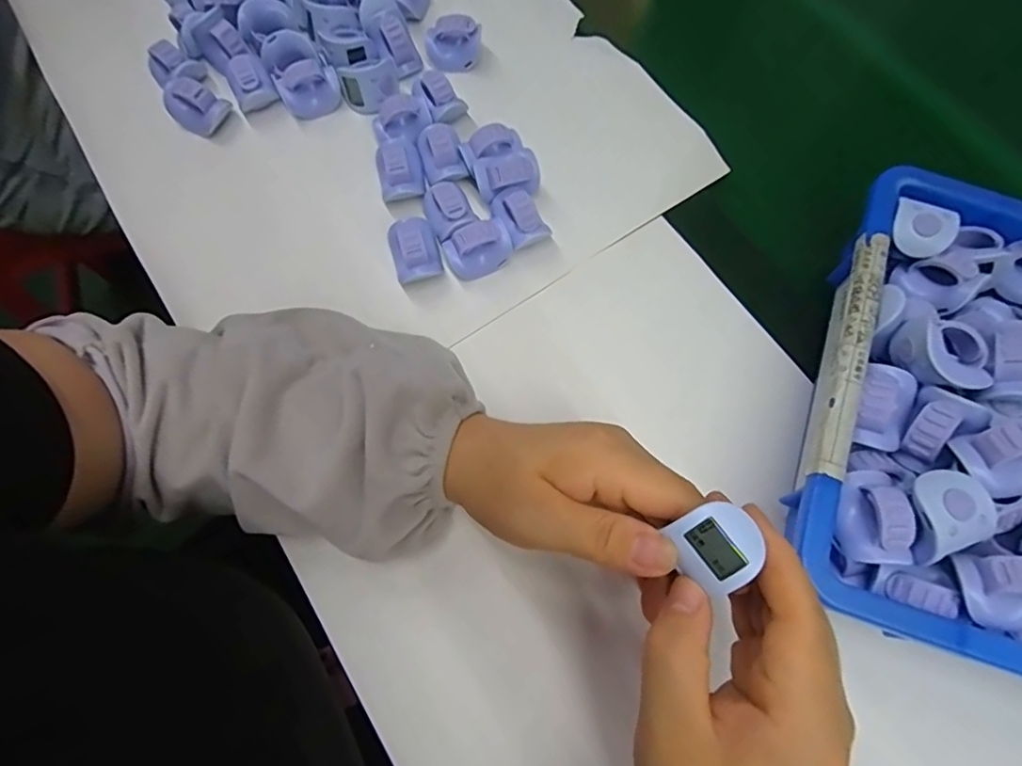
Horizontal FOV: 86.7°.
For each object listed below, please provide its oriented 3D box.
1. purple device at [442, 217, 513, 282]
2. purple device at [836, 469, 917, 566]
[{"bbox_3d":[-0.021,-0.085,0.341,0.041,0.027,0.024,-19,72,-5],"label":"purple device"},{"bbox_3d":[0.164,0.059,0.243,0.022,0.020,0.041,11,72,5],"label":"purple device"}]

